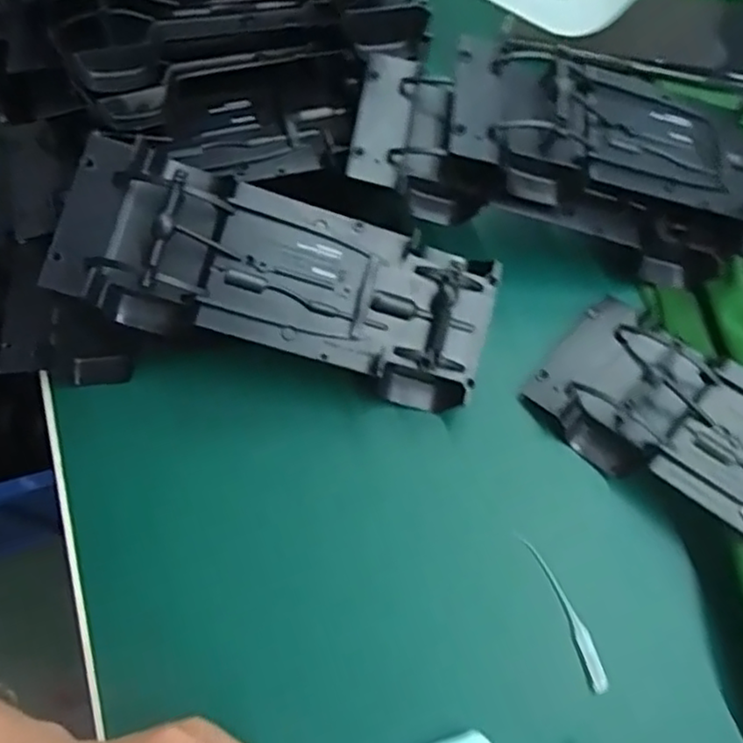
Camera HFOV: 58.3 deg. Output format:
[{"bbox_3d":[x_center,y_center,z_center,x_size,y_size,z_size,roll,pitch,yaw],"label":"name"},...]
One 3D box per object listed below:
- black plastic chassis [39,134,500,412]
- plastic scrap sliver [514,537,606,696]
[{"bbox_3d":[-0.041,-0.042,0.305,0.195,0.045,0.070,17,68,-9],"label":"black plastic chassis"},{"bbox_3d":[0.082,0.101,0.285,0.008,0.004,0.068,-27,66,5],"label":"plastic scrap sliver"}]

